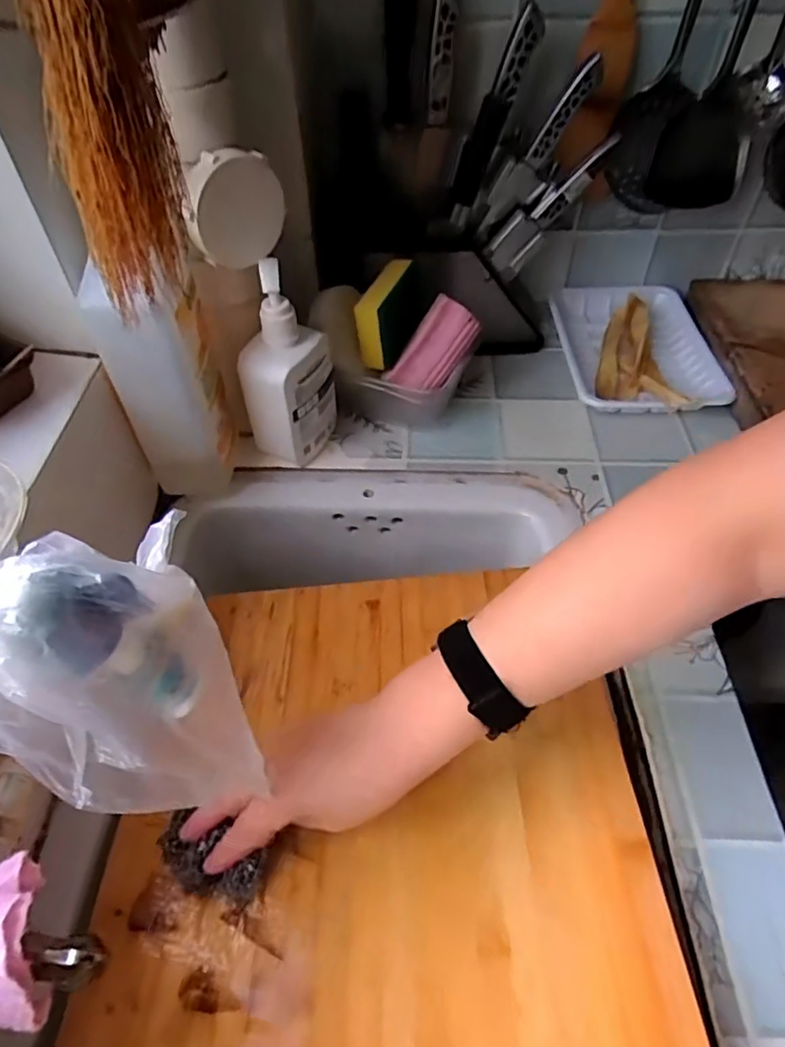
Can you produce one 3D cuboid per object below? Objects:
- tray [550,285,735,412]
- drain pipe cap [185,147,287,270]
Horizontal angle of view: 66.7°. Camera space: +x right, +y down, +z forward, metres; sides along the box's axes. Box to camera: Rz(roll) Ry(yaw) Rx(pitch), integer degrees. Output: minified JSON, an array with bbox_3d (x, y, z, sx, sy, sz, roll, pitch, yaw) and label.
[{"bbox_3d":[0.287,-0.206,0.706,0.160,0.030,0.230,1,51,2],"label":"tray"},{"bbox_3d":[-0.125,-0.248,0.471,0.083,0.079,0.016,-34,58,-25],"label":"drain pipe cap"}]

